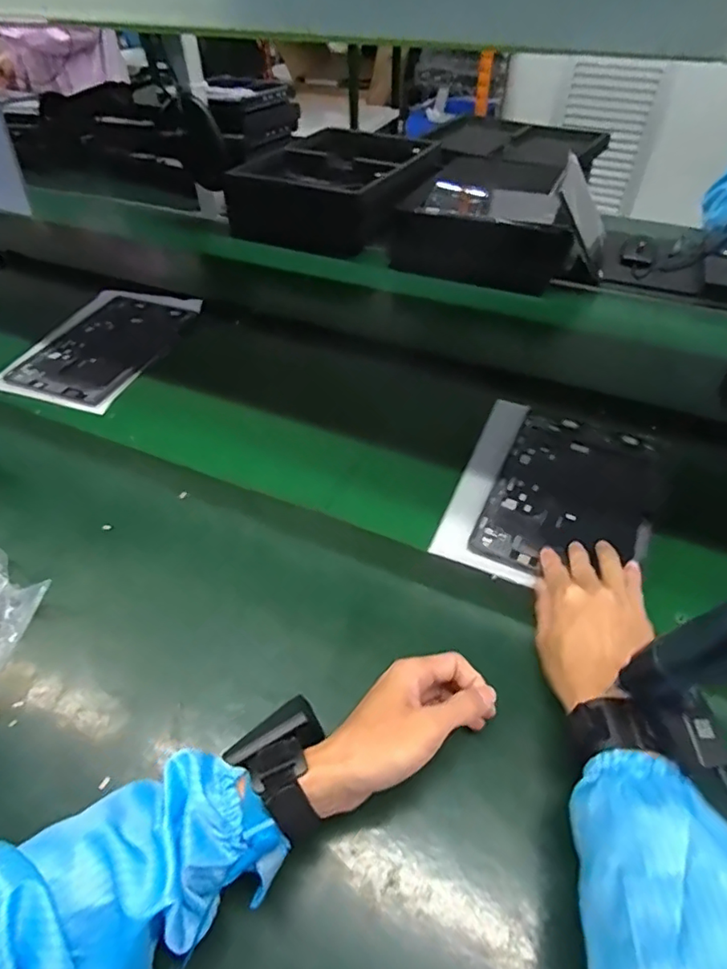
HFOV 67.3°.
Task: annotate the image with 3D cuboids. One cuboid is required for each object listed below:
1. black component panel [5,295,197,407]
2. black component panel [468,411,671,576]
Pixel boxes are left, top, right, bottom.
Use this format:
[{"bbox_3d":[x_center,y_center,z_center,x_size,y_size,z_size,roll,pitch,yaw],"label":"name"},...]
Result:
[{"bbox_3d":[-0.395,-0.216,0.835,0.182,0.015,0.256,18,48,12],"label":"black component panel"},{"bbox_3d":[0.236,0.007,0.610,0.163,0.010,0.257,20,48,19],"label":"black component panel"}]

